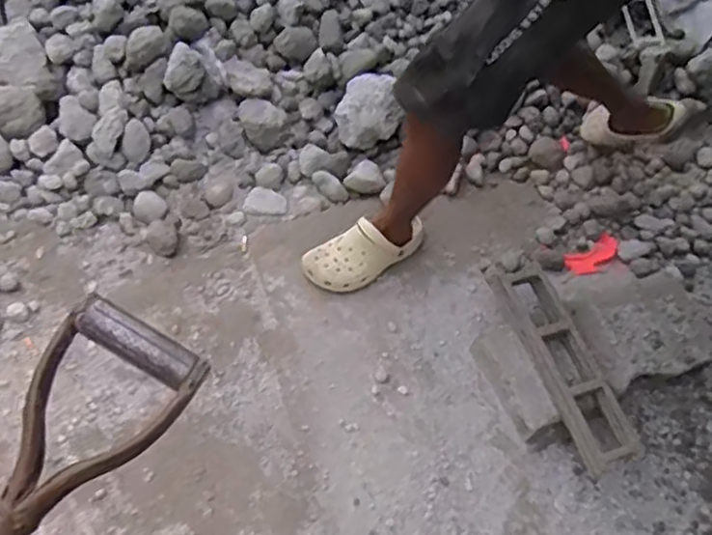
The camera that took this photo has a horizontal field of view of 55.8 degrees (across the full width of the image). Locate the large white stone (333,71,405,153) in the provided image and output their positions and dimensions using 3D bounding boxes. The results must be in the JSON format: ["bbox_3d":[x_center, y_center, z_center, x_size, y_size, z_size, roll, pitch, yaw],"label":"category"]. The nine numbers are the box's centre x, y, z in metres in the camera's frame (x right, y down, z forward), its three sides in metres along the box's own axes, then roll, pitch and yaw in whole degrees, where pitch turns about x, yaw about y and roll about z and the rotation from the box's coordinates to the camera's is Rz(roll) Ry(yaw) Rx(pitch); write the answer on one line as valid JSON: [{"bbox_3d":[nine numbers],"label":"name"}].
[{"bbox_3d":[0.023,-0.359,1.526,0.130,0.117,0.133,-12,59,-15],"label":"large white stone"}]

